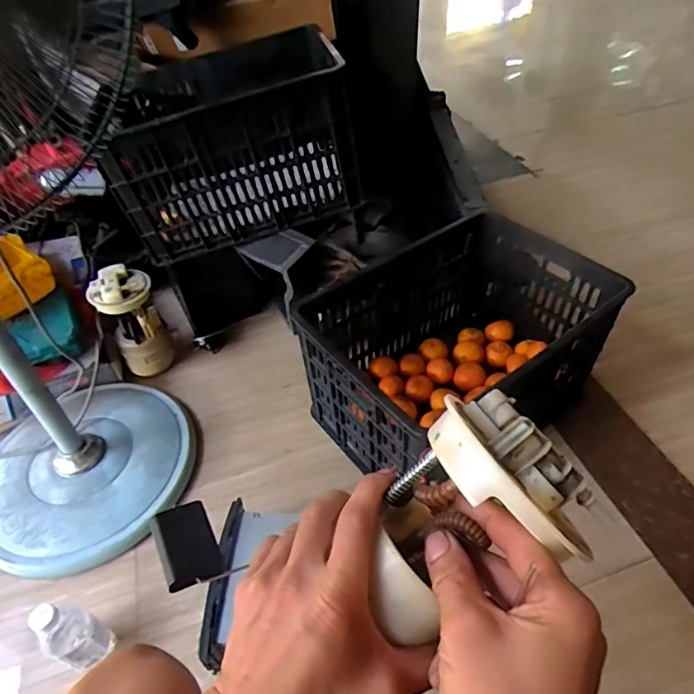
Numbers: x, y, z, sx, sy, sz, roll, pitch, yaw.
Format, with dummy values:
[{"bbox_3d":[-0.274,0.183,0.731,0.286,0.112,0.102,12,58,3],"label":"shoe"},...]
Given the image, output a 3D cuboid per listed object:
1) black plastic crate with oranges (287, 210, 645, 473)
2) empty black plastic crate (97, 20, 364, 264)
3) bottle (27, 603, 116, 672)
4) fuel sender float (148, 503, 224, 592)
[{"bbox_3d":[0.207,0.012,0.927,0.512,0.285,0.332,-27,50,-19],"label":"black plastic crate with oranges"},{"bbox_3d":[-0.239,-0.443,1.029,0.457,0.327,0.347,-11,47,-7],"label":"empty black plastic crate"},{"bbox_3d":[-0.387,0.390,0.682,0.052,0.151,0.050,14,49,16],"label":"bottle"},{"bbox_3d":[-0.109,0.135,0.337,0.036,0.019,0.052,-24,49,-18],"label":"fuel sender float"}]

